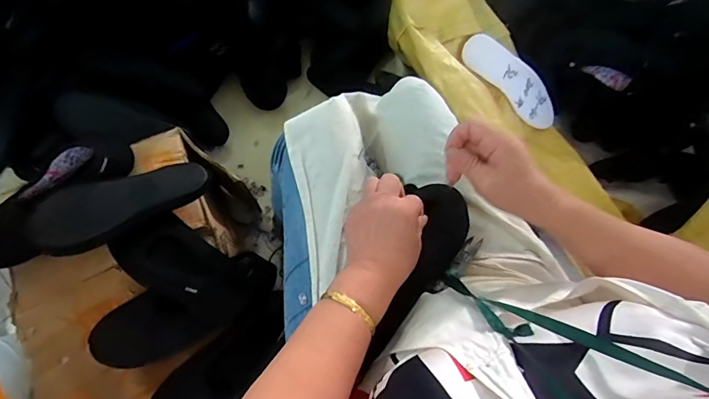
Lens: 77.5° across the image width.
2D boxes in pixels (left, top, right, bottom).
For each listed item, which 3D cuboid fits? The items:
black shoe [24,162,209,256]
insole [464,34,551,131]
[{"bbox_3d":[-0.338,0.010,0.644,0.246,0.044,0.086,-22,74,-9],"label":"black shoe"},{"bbox_3d":[0.355,-0.269,0.992,0.263,0.017,0.100,38,78,-12],"label":"insole"}]

